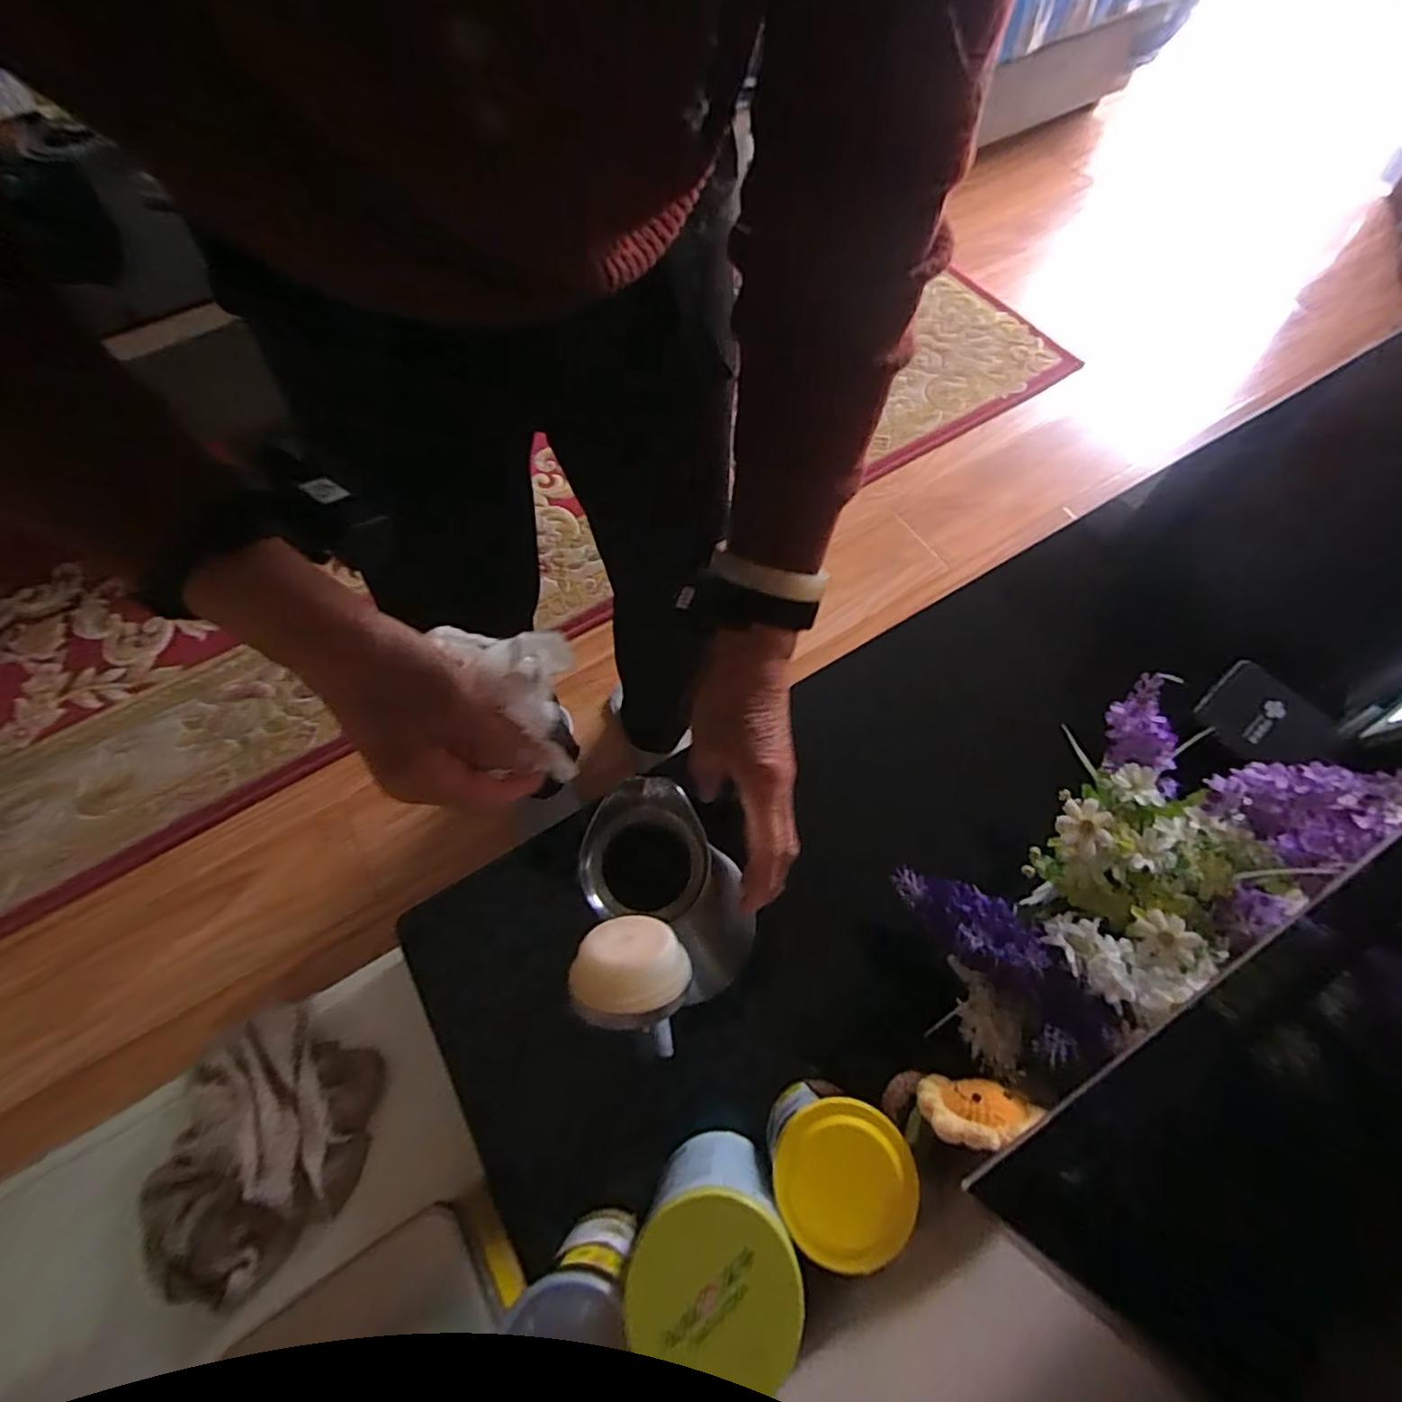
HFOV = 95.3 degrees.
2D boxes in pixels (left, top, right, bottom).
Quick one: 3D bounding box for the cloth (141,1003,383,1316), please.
[{"bbox_3d":[-0.395,0.393,0.565,0.181,0.047,0.217,9,66,6],"label":"cloth"}]

